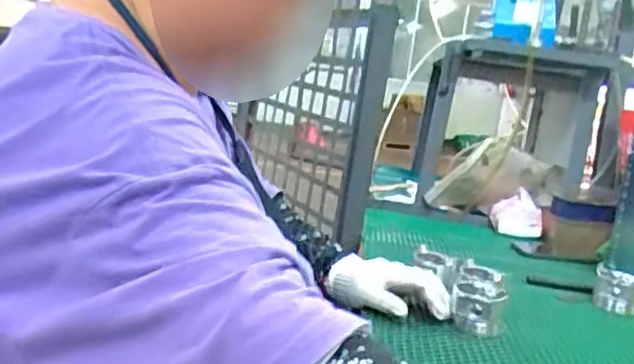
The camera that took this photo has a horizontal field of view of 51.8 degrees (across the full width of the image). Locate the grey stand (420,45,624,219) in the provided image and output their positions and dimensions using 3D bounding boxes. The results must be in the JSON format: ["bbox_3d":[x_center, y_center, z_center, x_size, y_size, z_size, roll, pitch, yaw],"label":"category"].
[{"bbox_3d":[0.447,-0.103,1.475,0.405,0.386,0.239,7,11,-3],"label":"grey stand"}]

